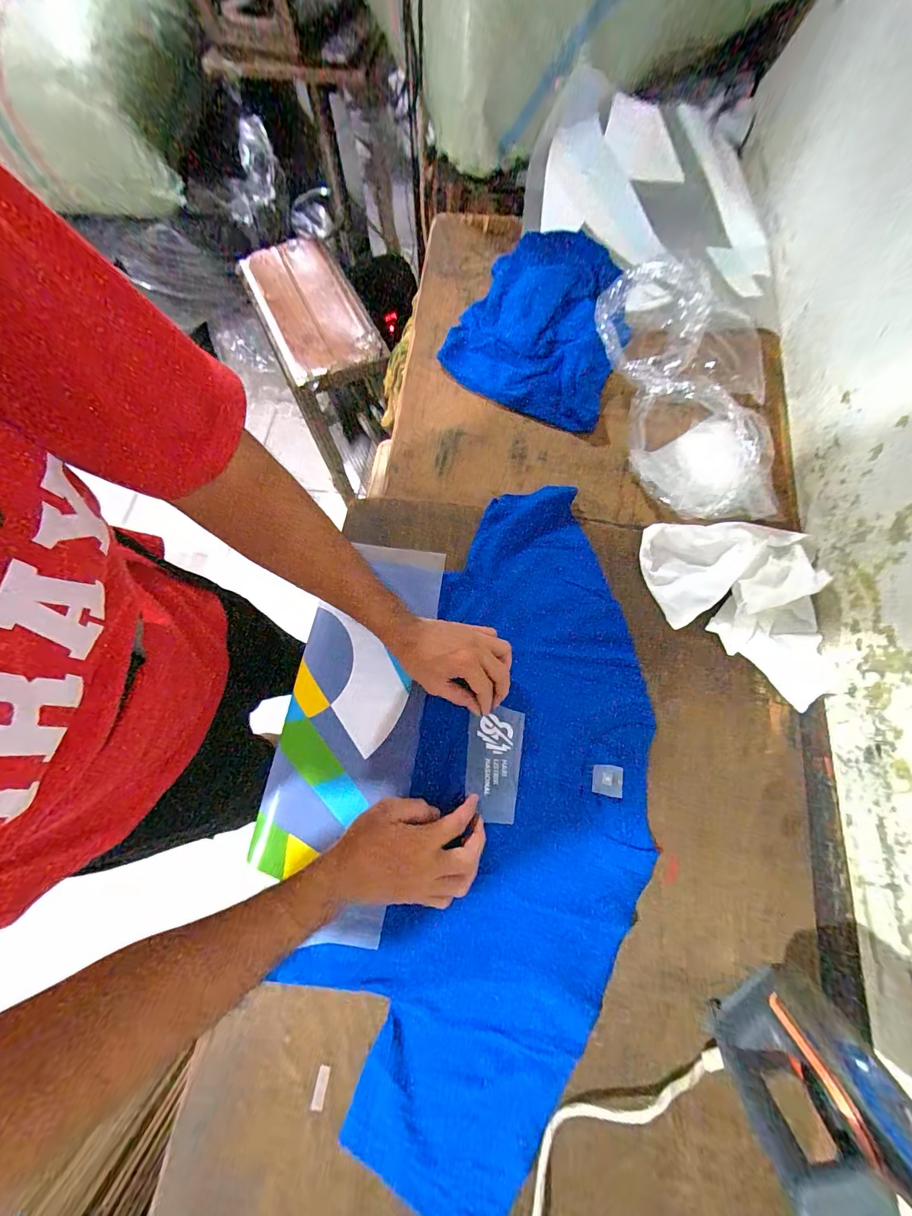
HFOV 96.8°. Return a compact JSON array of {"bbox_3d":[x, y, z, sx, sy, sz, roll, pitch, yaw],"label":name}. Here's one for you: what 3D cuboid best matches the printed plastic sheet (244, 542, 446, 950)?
[{"bbox_3d":[-0.119,0.124,0.471,0.152,0.016,0.427,10,73,1],"label":"printed plastic sheet"}]

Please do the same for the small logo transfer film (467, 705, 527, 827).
[{"bbox_3d":[0.043,0.180,0.471,0.062,0.008,0.120,8,73,0],"label":"small logo transfer film"}]

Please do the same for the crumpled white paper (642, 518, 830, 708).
[{"bbox_3d":[0.369,-0.004,0.513,0.228,0.049,0.246,-3,73,-3],"label":"crumpled white paper"}]

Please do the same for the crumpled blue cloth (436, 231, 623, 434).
[{"bbox_3d":[0.135,-0.442,0.630,0.250,0.033,0.290,23,89,6],"label":"crumpled blue cloth"}]

